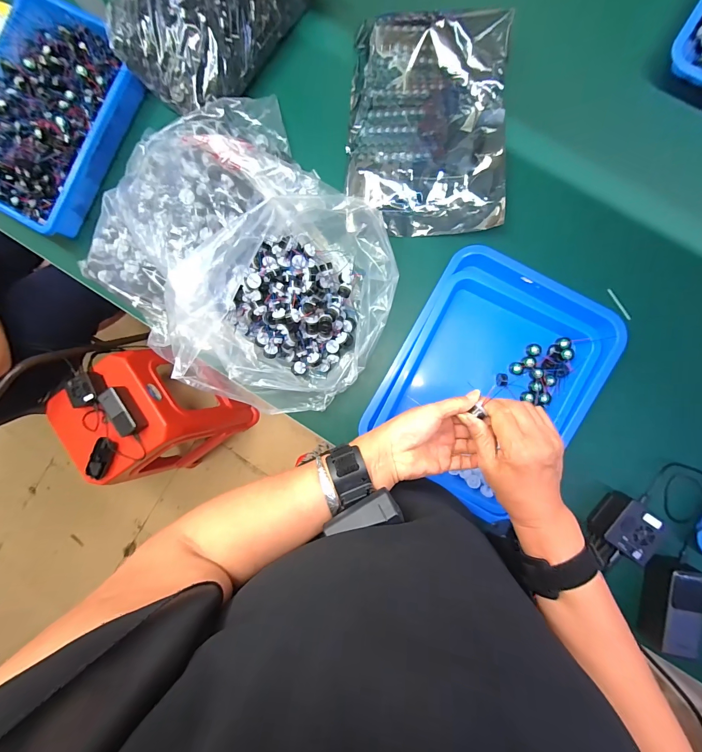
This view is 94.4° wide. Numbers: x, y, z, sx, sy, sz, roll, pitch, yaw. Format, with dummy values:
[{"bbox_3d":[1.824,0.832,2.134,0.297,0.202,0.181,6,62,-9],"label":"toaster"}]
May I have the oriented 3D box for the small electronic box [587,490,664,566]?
[{"bbox_3d":[0.432,0.232,0.511,0.073,0.048,0.078,31,93,4],"label":"small electronic box"}]

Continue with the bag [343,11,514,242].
[{"bbox_3d":[0.123,-0.412,0.529,0.252,0.049,0.346,2,96,5],"label":"bag"}]

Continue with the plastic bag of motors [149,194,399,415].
[{"bbox_3d":[-0.081,-0.118,0.492,0.264,0.157,0.360,30,93,4],"label":"plastic bag of motors"}]

